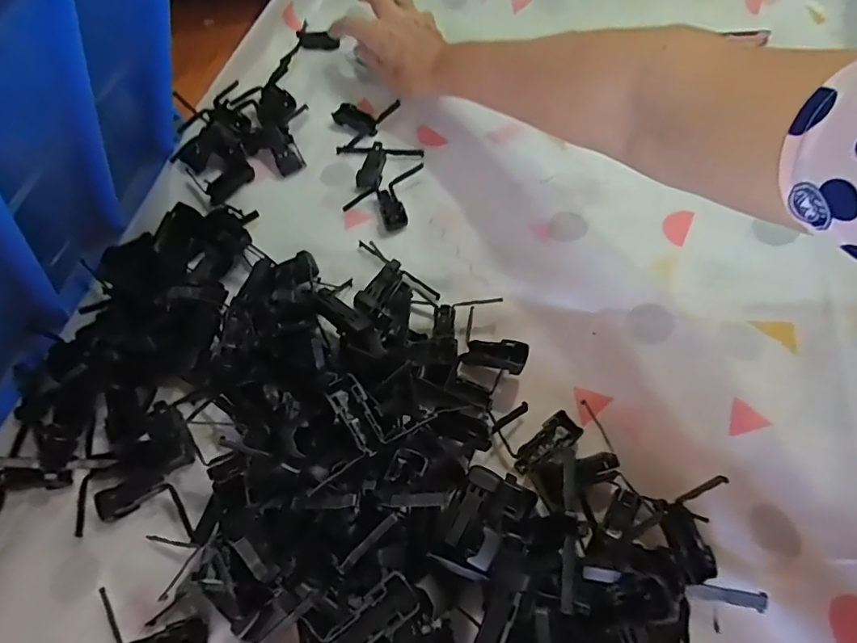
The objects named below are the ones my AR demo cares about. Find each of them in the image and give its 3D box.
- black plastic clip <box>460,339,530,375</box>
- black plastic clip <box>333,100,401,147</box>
[{"bbox_3d":[0.046,0.023,0.343,0.047,0.012,0.022,4,60,27],"label":"black plastic clip"},{"bbox_3d":[-0.071,-0.209,0.494,0.052,0.009,0.073,28,66,17],"label":"black plastic clip"}]

